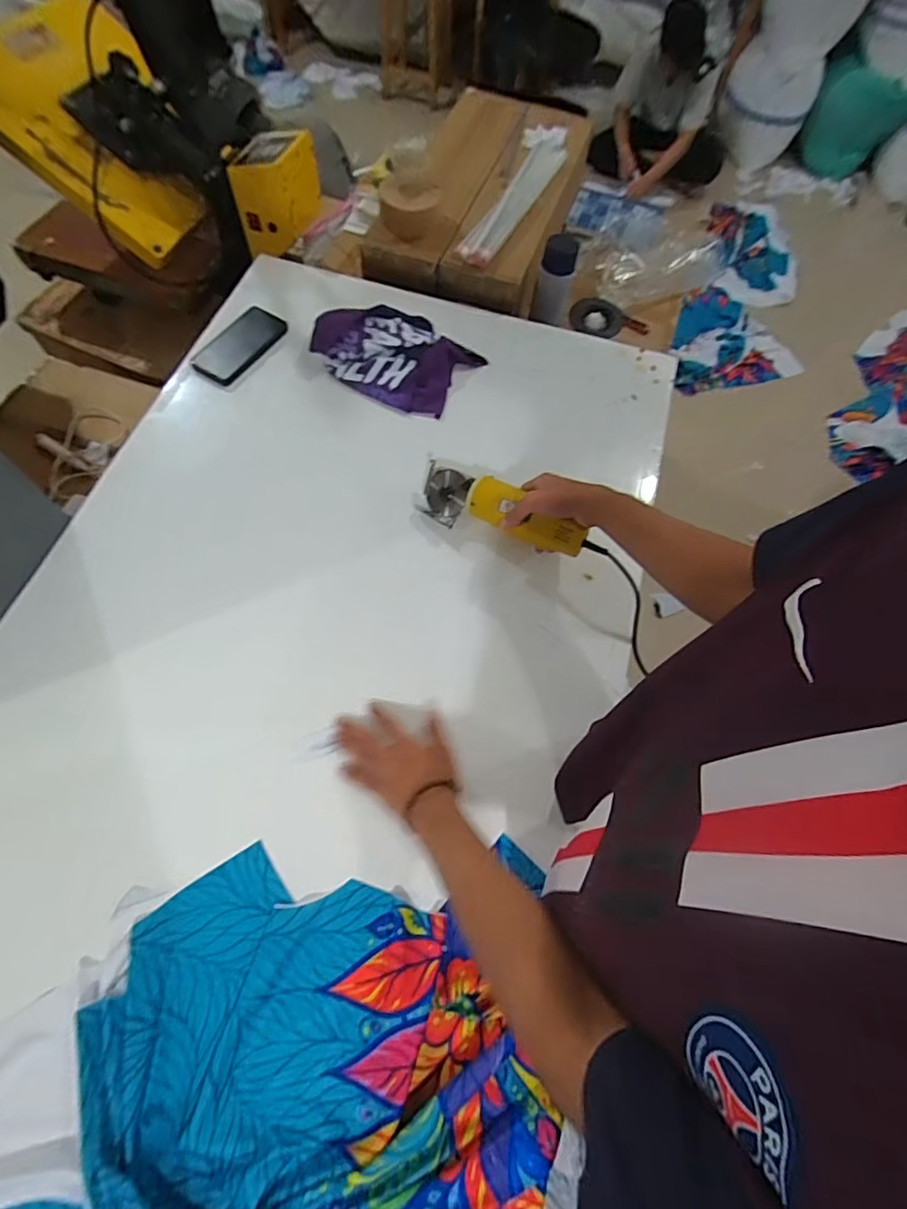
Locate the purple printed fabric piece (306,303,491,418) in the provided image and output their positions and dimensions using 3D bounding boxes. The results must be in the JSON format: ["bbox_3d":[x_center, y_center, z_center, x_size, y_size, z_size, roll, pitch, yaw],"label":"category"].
[{"bbox_3d":[-0.103,-0.428,0.904,0.265,0.039,0.187,28,67,9],"label":"purple printed fabric piece"}]

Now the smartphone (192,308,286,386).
[{"bbox_3d":[-0.368,-0.450,0.923,0.087,0.011,0.177,29,67,10],"label":"smartphone"}]

